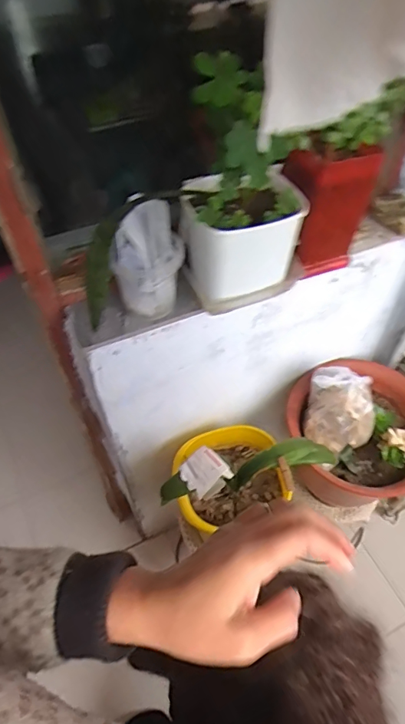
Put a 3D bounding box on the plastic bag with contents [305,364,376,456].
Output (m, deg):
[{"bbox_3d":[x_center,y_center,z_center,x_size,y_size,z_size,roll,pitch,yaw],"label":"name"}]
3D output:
[{"bbox_3d":[0.288,0.092,0.965,0.141,0.153,0.137,7,51,7],"label":"plastic bag with contents"}]

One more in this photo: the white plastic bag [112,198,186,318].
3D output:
[{"bbox_3d":[-0.076,-0.136,0.675,0.065,0.173,0.090,26,56,20],"label":"white plastic bag"}]

